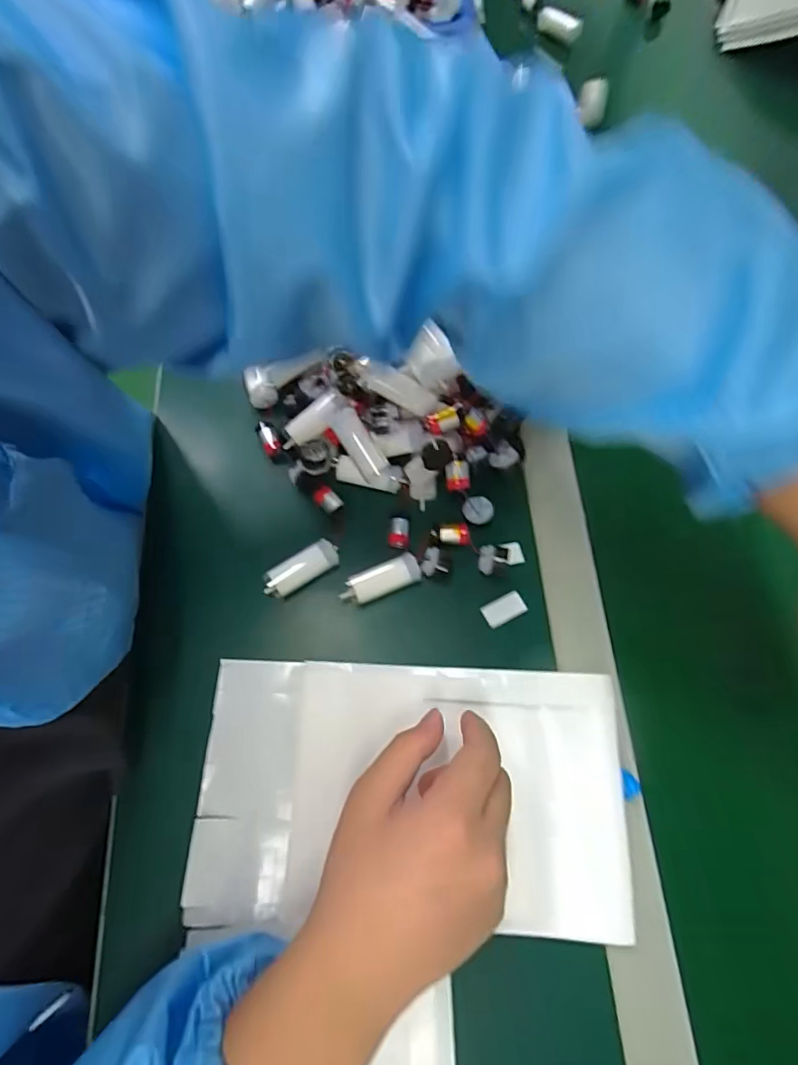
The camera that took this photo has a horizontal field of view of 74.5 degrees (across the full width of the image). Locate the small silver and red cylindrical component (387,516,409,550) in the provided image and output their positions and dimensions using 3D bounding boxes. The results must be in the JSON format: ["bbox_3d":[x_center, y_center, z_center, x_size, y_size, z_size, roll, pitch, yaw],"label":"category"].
[{"bbox_3d":[0.000,0.001,0.387,0.015,0.013,0.022,0,70,-2],"label":"small silver and red cylindrical component"}]

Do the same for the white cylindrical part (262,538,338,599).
[{"bbox_3d":[-0.070,0.026,0.374,0.055,0.013,0.021,-29,73,-12],"label":"white cylindrical part"}]

